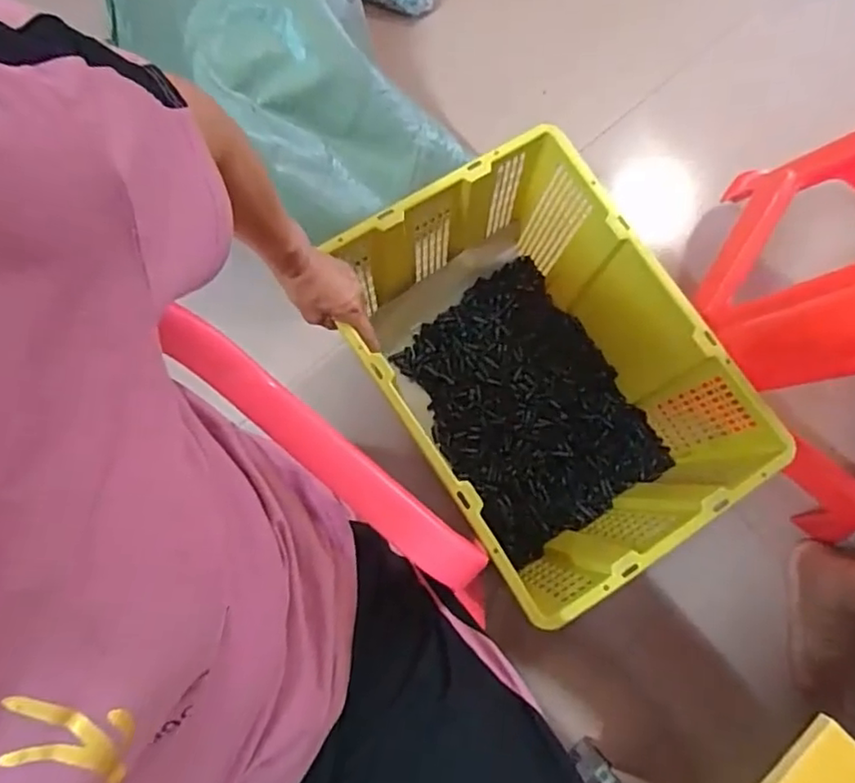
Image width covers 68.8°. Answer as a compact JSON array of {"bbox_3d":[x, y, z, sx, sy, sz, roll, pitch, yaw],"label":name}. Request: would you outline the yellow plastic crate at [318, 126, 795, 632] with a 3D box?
[{"bbox_3d":[0.133,-0.021,0.787,0.337,0.224,0.469,-32,82,-6],"label":"yellow plastic crate"}]

